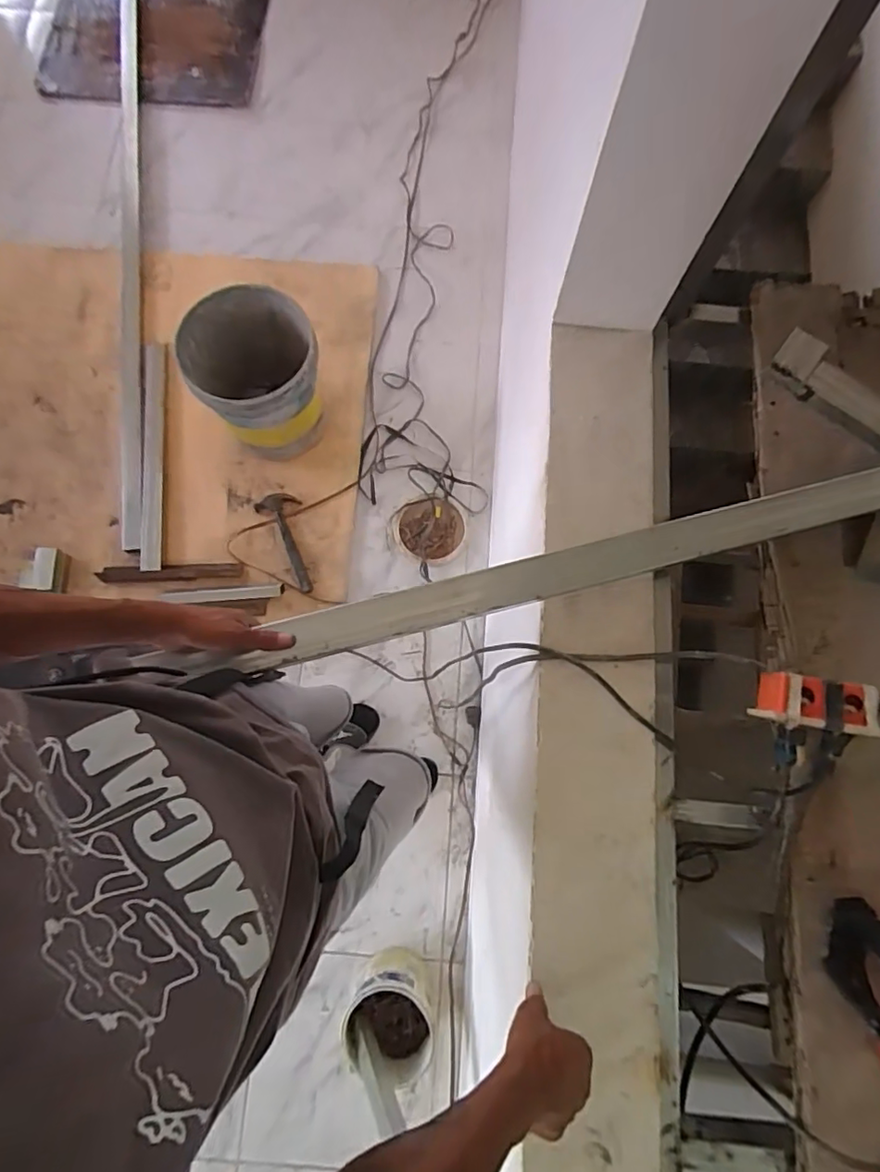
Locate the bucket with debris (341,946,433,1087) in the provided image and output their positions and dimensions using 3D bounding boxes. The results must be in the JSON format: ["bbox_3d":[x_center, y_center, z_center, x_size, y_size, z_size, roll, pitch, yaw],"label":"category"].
[{"bbox_3d":[-0.090,0.873,1.158,0.184,0.185,0.172,0,76,0],"label":"bucket with debris"}]

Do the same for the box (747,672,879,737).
[{"bbox_3d":[0.410,0.131,0.631,0.113,0.072,0.060,9,76,2],"label":"box"}]

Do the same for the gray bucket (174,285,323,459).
[{"bbox_3d":[-0.431,-0.493,1.394,0.283,0.326,0.267,0,76,0],"label":"gray bucket"}]

